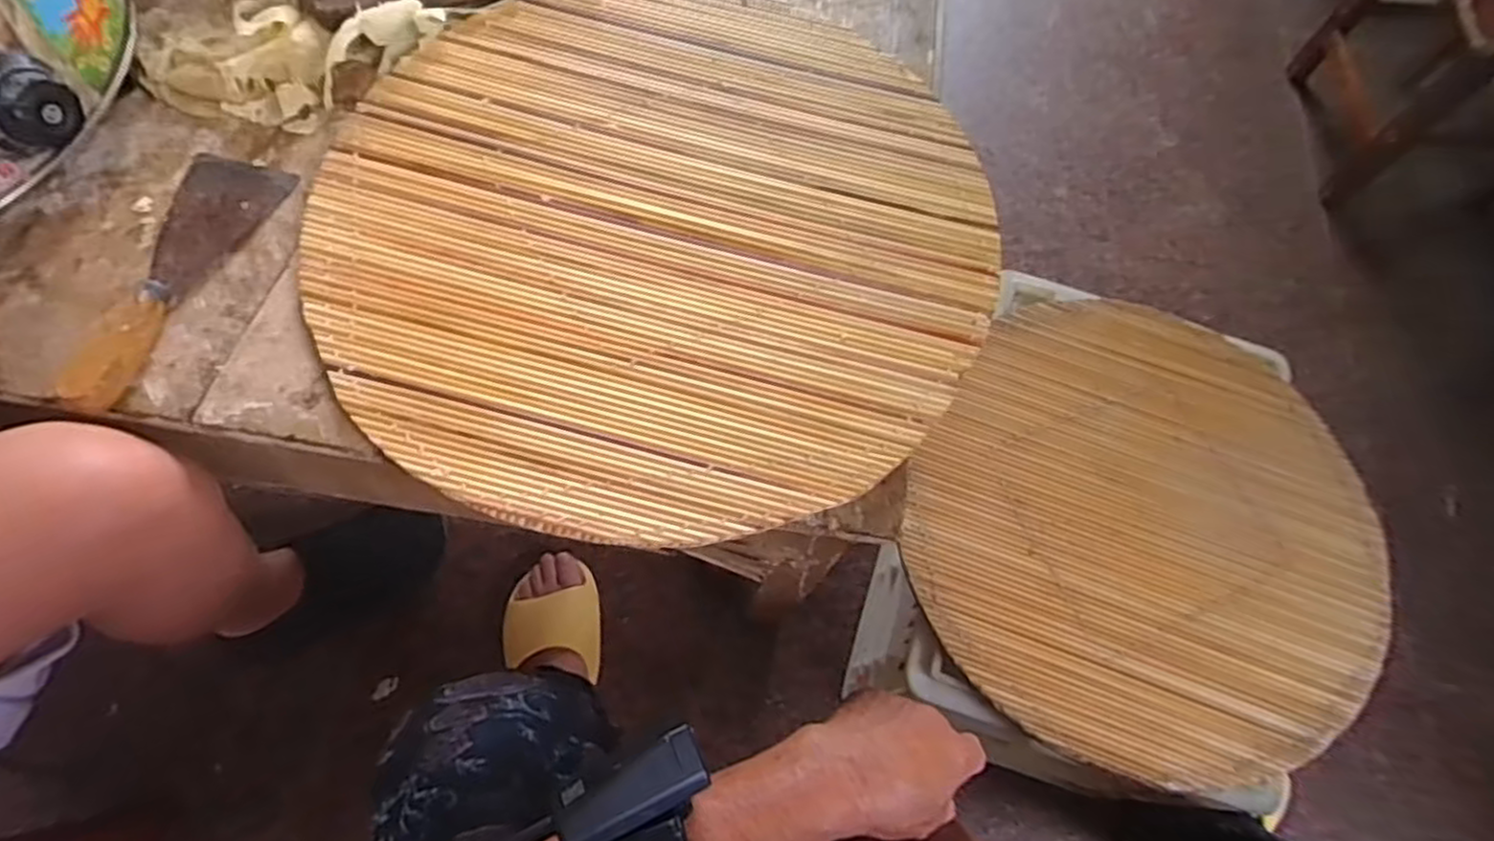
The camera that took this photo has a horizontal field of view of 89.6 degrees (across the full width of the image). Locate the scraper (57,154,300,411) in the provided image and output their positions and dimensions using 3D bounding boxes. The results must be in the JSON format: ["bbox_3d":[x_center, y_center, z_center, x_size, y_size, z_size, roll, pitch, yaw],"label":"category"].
[{"bbox_3d":[-0.362,-0.096,0.473,0.070,0.029,0.196,8,66,0],"label":"scraper"}]

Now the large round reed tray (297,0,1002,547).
[{"bbox_3d":[-0.059,-0.135,0.512,0.438,0.010,0.424,1,66,-3],"label":"large round reed tray"}]

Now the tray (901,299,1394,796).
[{"bbox_3d":[0.352,0.095,0.660,0.387,0.037,0.401,1,66,-3],"label":"tray"}]

